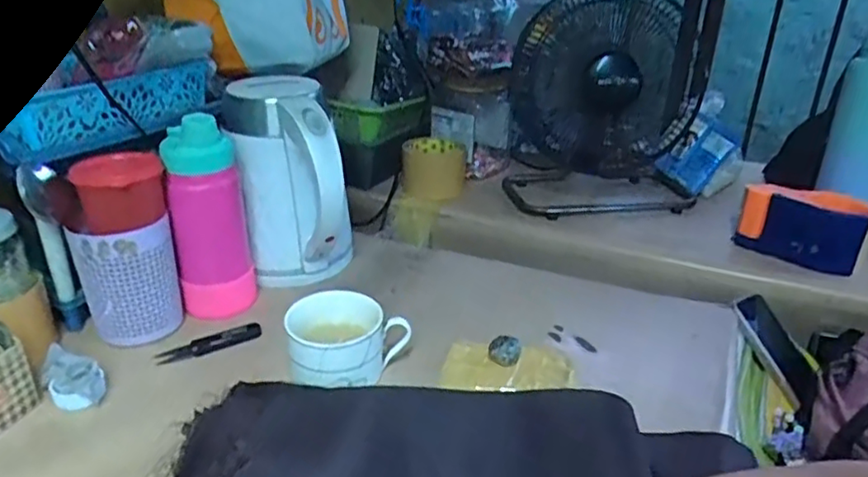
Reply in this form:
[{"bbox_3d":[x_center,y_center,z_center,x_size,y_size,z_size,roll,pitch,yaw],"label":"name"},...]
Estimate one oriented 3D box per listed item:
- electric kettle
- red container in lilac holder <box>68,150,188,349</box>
[{"bbox_3d":[-0.154,-0.056,0.705,0.131,0.209,0.141,-5,26,-14],"label":"electric kettle"},{"bbox_3d":[-0.293,0.012,0.608,0.068,0.173,0.083,10,27,18],"label":"red container in lilac holder"}]

